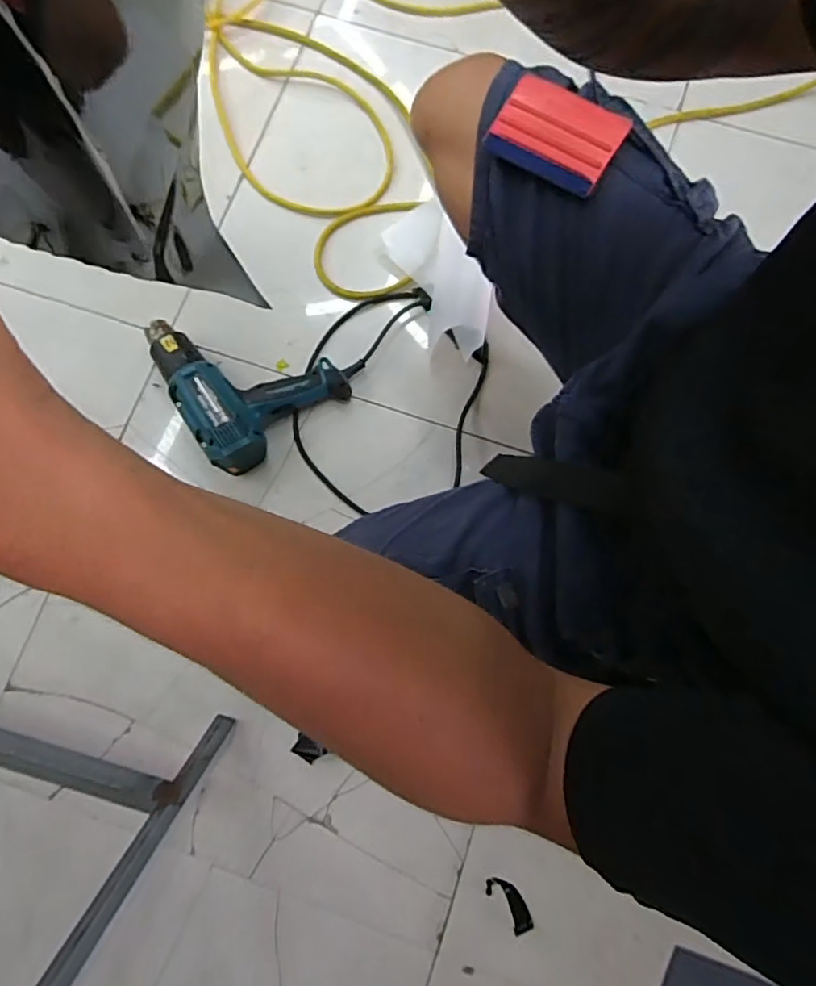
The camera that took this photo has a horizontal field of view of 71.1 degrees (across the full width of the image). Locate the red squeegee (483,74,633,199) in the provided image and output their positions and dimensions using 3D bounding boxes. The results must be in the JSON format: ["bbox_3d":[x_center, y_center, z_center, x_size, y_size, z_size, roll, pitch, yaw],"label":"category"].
[{"bbox_3d":[0.121,-0.292,0.465,0.098,0.006,0.065,32,100,8],"label":"red squeegee"}]

